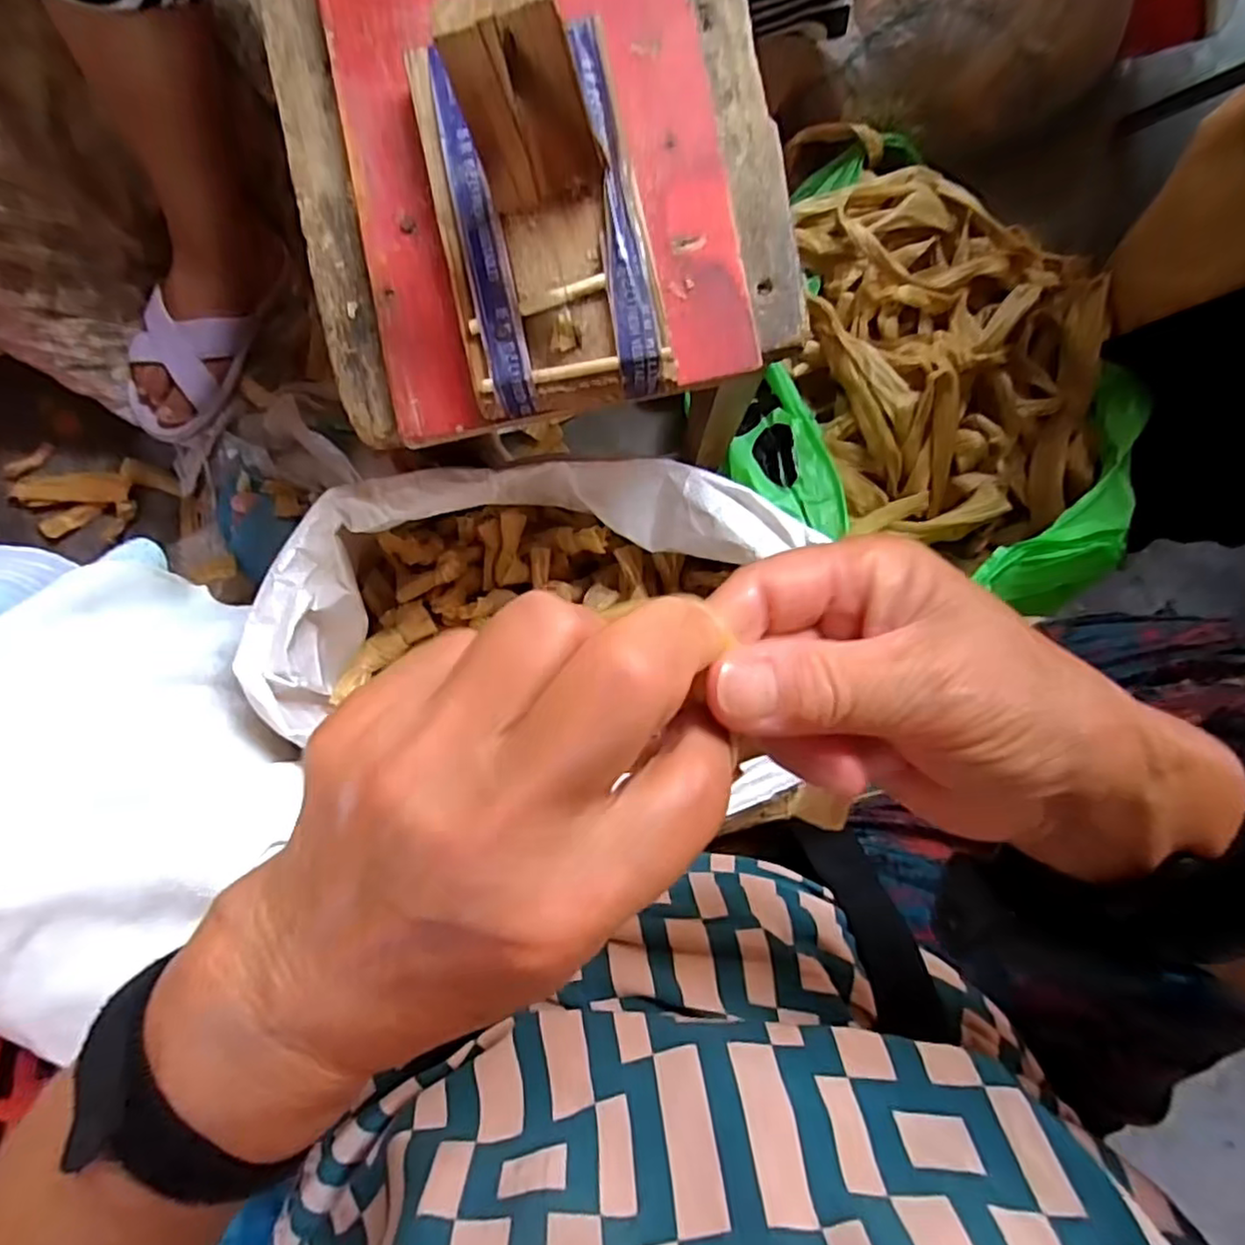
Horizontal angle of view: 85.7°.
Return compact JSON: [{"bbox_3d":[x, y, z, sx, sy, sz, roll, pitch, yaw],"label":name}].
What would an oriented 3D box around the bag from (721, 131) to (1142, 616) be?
[{"bbox_3d":[0.289,-0.240,0.601,0.323,0.180,0.438,14,90,3],"label":"bag"}]

